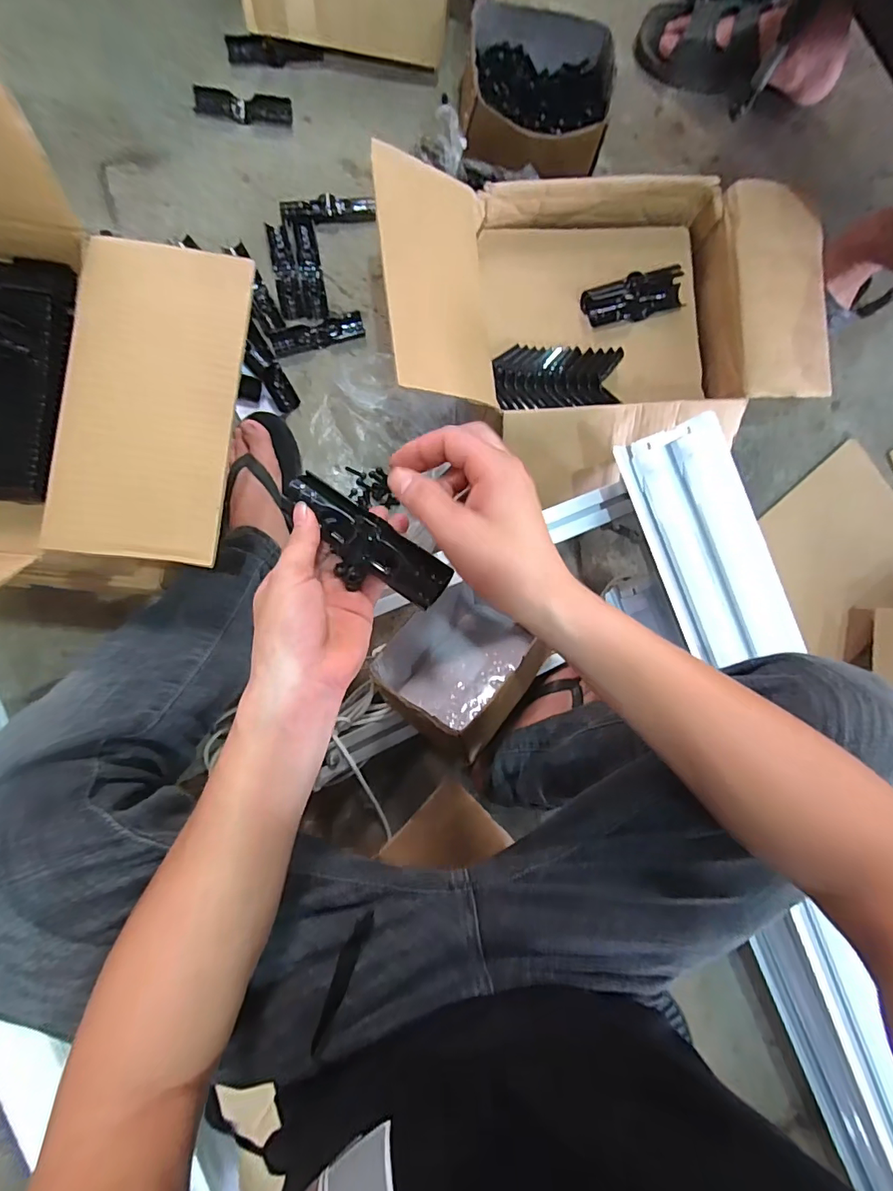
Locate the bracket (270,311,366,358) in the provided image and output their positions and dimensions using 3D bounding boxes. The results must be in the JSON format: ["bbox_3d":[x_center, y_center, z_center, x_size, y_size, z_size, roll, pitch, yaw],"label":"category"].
[{"bbox_3d":[-0.179,-0.367,0.677,0.129,0.016,0.035,-20,91,-5],"label":"bracket"}]

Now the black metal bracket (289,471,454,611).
[{"bbox_3d":[-0.059,-0.034,0.342,0.126,0.026,0.047,36,86,6],"label":"black metal bracket"}]

